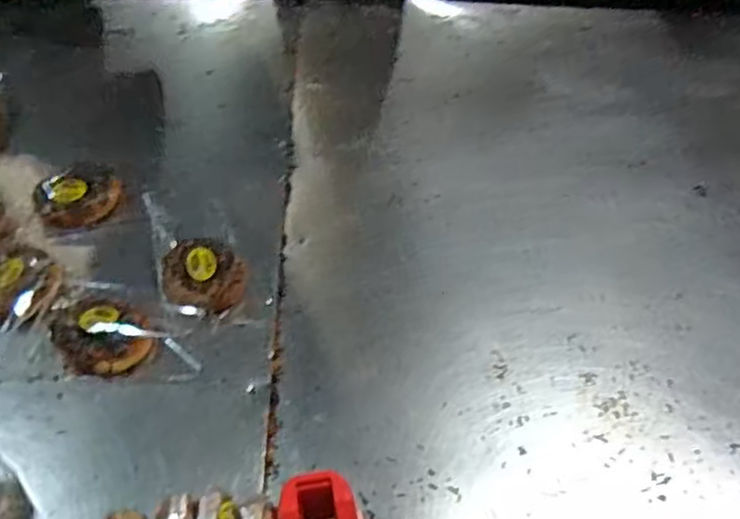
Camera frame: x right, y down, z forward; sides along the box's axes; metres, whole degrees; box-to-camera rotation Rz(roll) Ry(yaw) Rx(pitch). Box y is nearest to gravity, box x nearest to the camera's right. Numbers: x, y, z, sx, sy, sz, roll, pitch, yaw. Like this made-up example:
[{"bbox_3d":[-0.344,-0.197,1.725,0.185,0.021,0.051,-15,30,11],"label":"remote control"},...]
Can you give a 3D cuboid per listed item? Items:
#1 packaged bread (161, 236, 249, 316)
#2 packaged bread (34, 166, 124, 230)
[{"bbox_3d":[-0.194,0.023,0.806,0.096,0.051,0.092,1,51,-1],"label":"packaged bread"},{"bbox_3d":[-0.377,-0.081,0.891,0.108,0.037,0.094,-26,56,-22],"label":"packaged bread"}]

